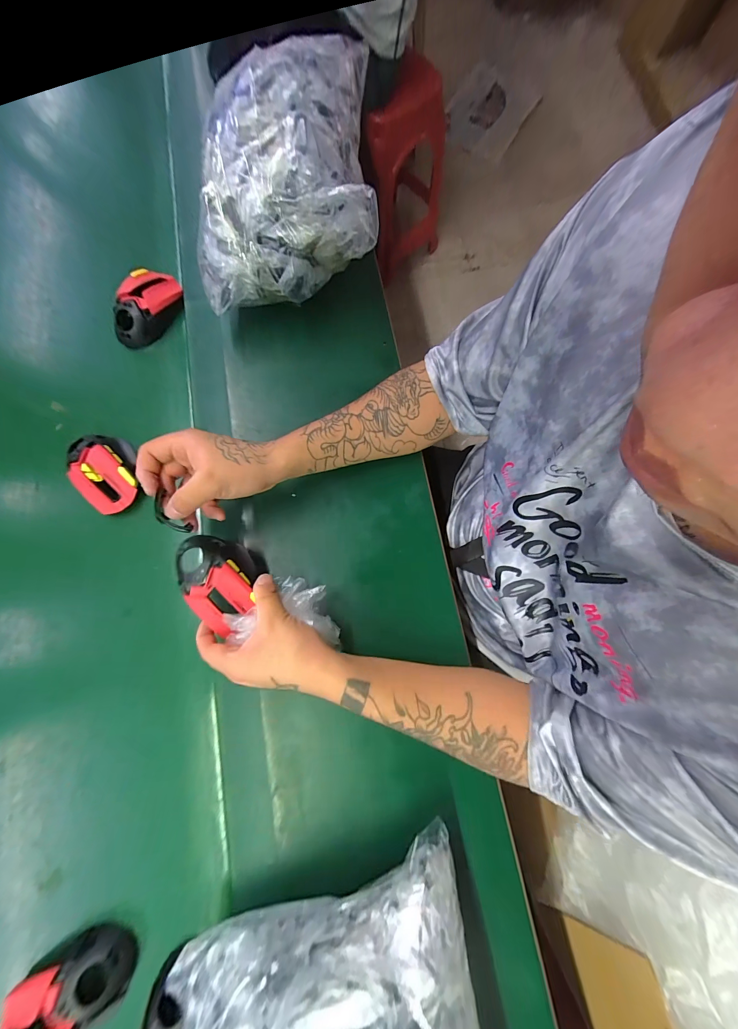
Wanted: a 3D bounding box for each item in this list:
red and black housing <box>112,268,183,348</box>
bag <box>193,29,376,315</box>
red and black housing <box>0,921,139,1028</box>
[{"bbox_3d":[-0.318,-0.296,0.459,0.110,0.043,0.070,-40,81,-8],"label":"red and black housing"},{"bbox_3d":[-0.107,-0.379,0.409,0.219,0.162,0.180,-9,78,-2],"label":"bag"},{"bbox_3d":[-0.283,0.451,0.312,0.098,0.047,0.063,-30,79,-6],"label":"red and black housing"}]

